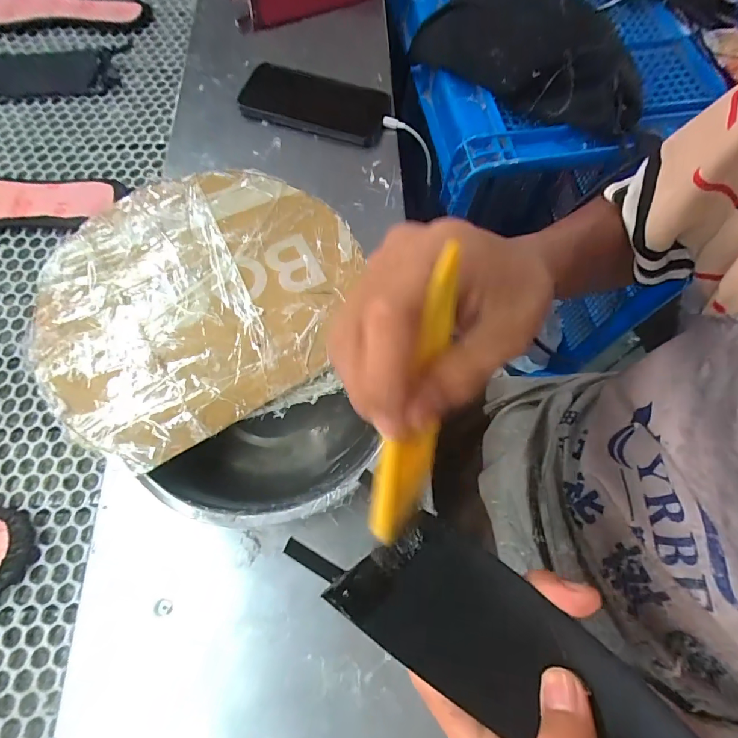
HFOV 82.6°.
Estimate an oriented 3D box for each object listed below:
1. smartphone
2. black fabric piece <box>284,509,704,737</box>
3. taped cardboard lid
[{"bbox_3d":[-0.059,-0.290,0.458,0.157,0.017,0.079,16,68,7],"label":"smartphone"},{"bbox_3d":[0.067,0.127,0.163,0.217,0.037,0.063,31,70,23],"label":"black fabric piece"},{"bbox_3d":[-0.115,-0.054,0.295,0.215,0.009,0.198,0,68,-1],"label":"taped cardboard lid"}]

